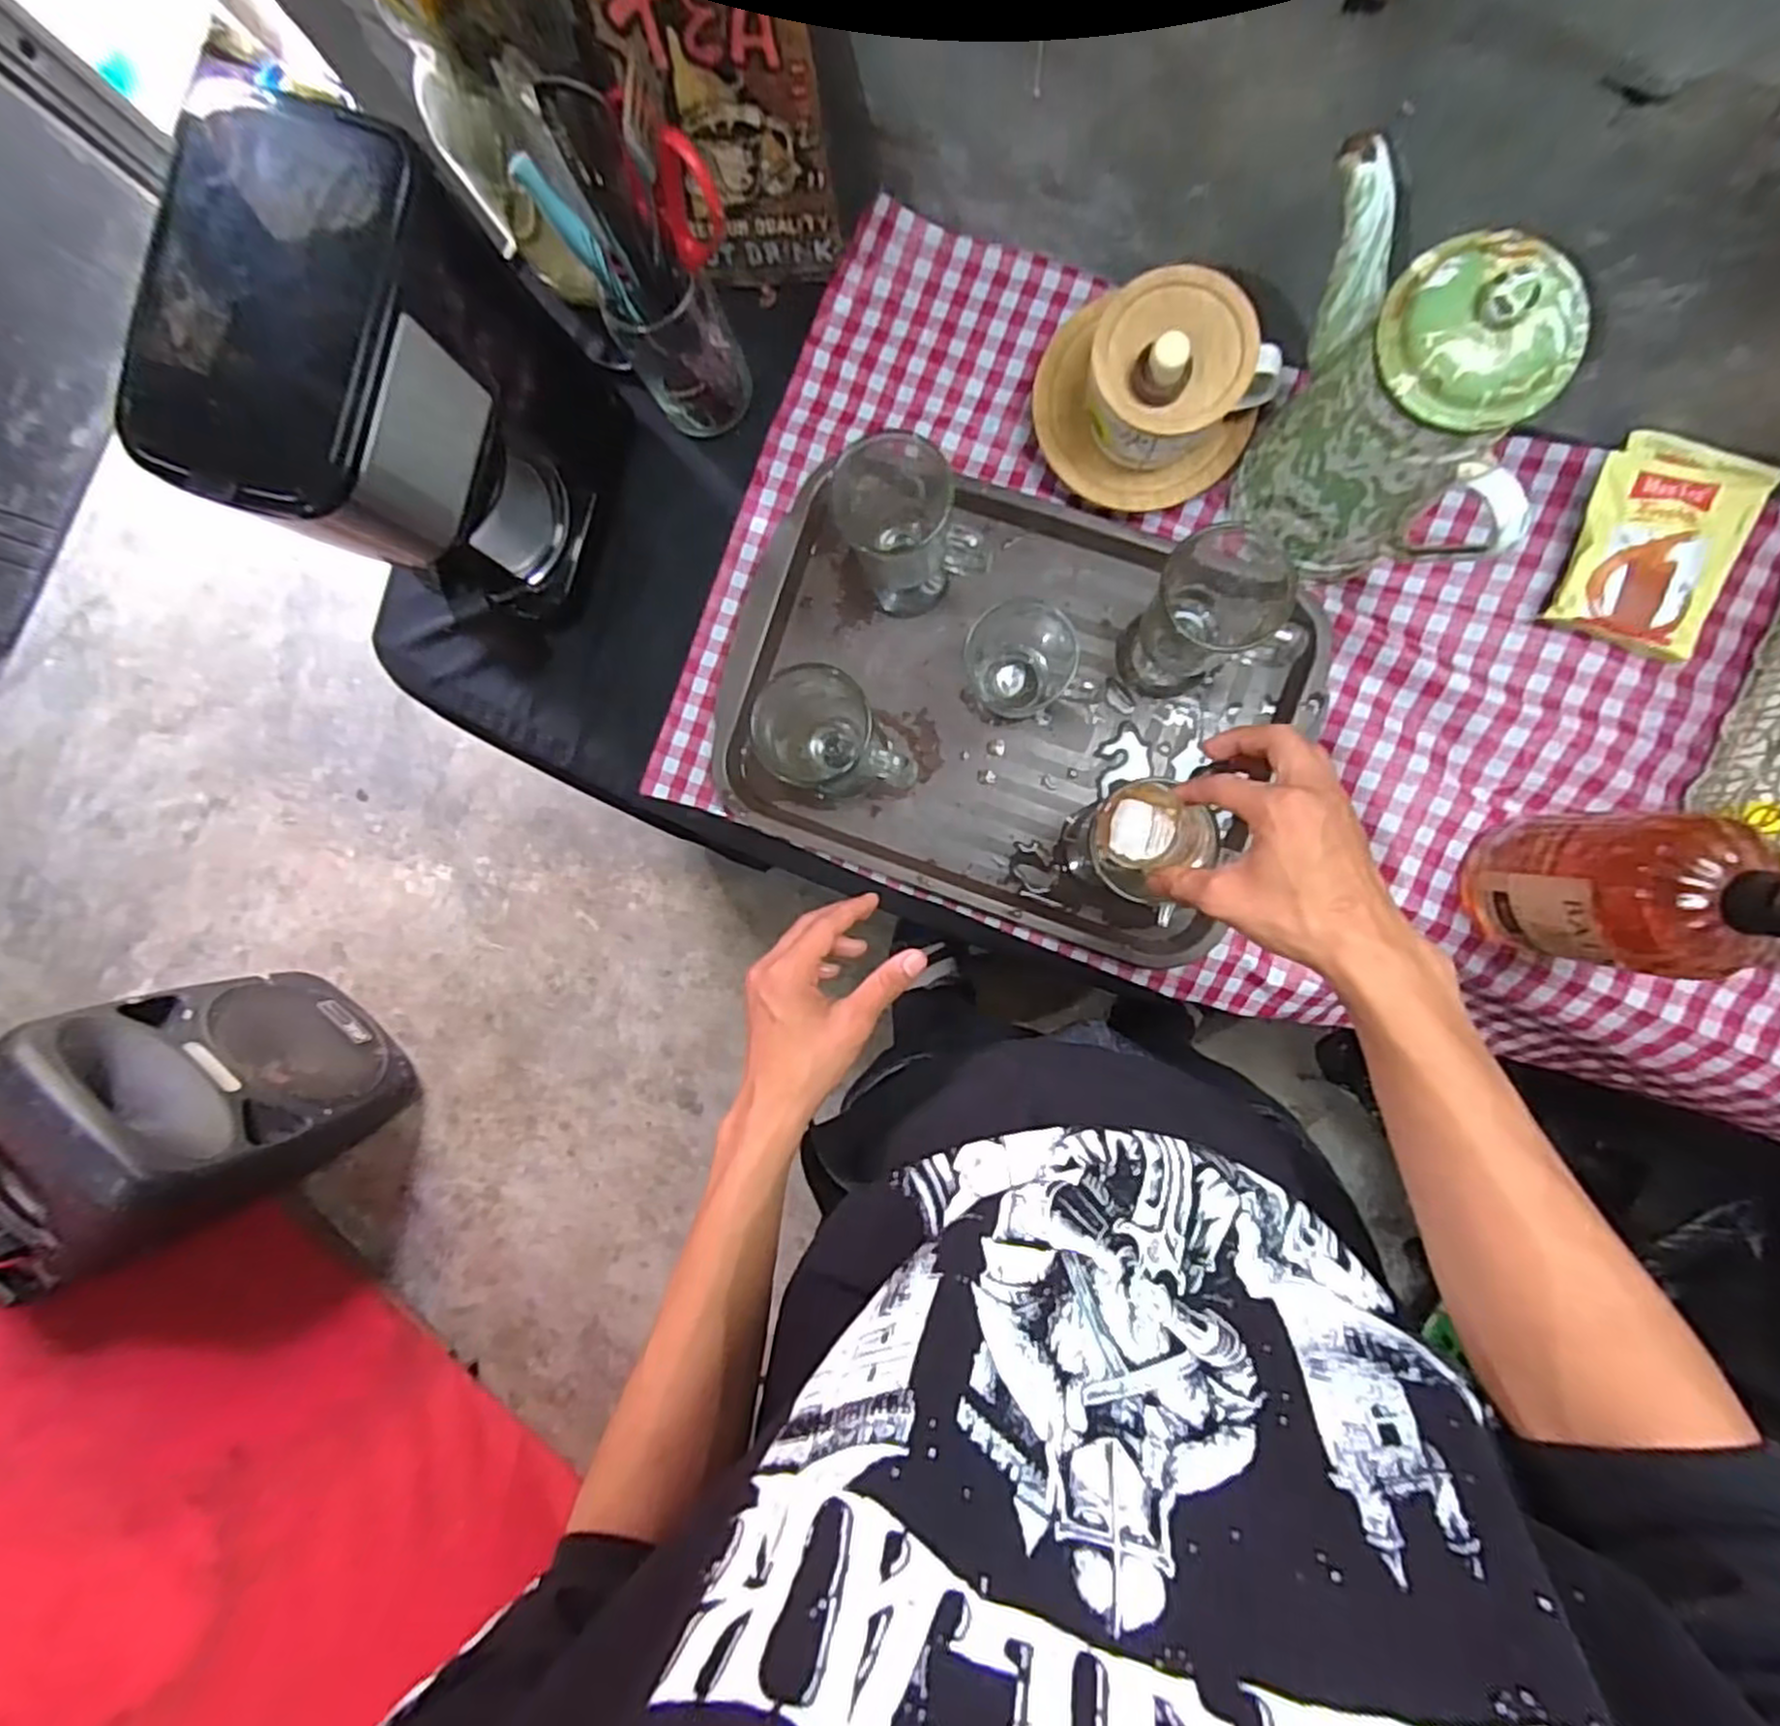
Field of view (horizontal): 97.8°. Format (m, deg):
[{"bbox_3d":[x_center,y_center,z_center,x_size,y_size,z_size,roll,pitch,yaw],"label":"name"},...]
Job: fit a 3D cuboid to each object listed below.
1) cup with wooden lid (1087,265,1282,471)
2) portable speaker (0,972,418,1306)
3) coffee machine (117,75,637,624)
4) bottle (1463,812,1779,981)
[{"bbox_3d":[0.180,-0.316,0.505,0.101,0.101,0.096,0,92,5],"label":"cup with wooden lid"},{"bbox_3d":[-0.987,0.348,1.108,0.200,0.477,0.307,-42,88,5],"label":"portable speaker"},{"bbox_3d":[-0.295,-0.282,0.500,0.148,0.240,0.196,17,93,4],"label":"coffee machine"},{"bbox_3d":[0.432,0.017,0.441,0.088,0.199,0.087,-5,91,8],"label":"bottle"}]

